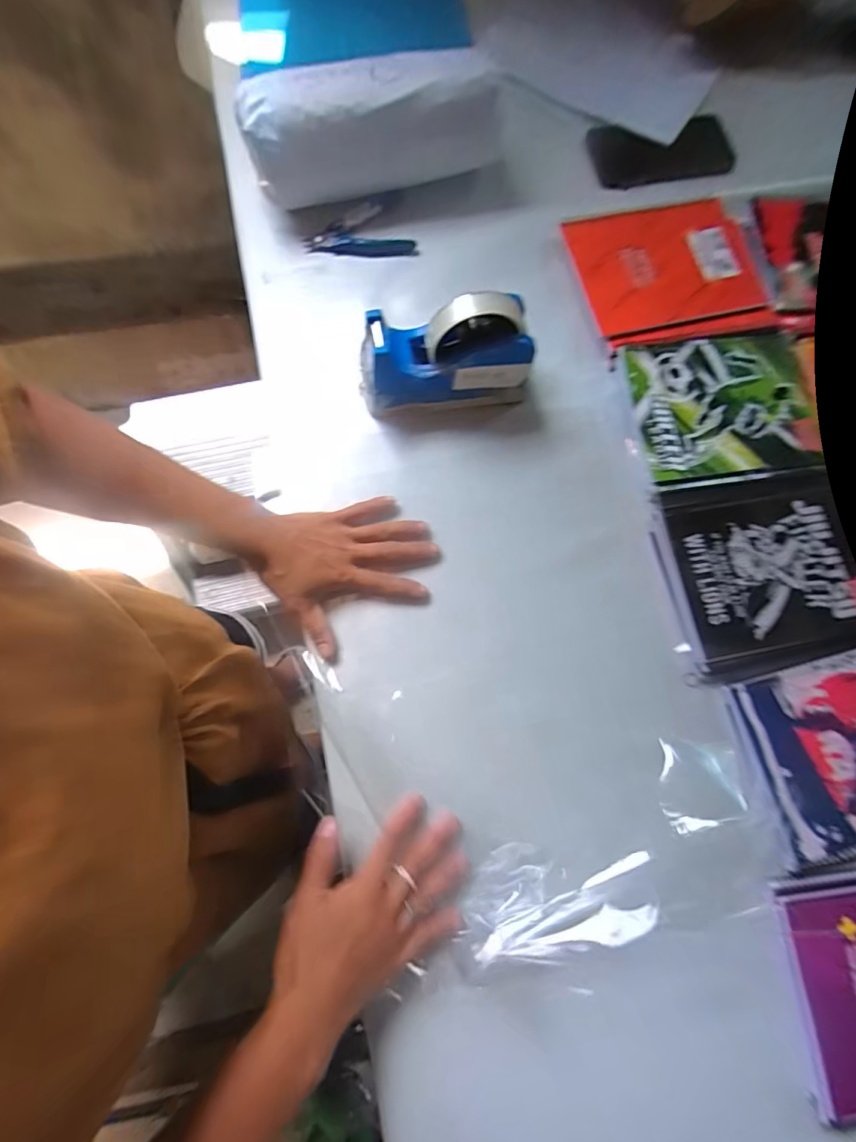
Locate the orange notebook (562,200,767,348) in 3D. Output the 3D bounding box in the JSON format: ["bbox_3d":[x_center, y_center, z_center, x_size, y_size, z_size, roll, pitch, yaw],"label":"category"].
[{"bbox_3d":[0.257,-0.331,0.514,0.178,0.008,0.155,-15,79,-3],"label":"orange notebook"}]

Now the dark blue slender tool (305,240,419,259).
[{"bbox_3d":[-0.072,-0.356,0.520,0.118,0.012,0.014,1,79,0],"label":"dark blue slender tool"}]

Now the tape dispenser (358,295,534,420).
[{"bbox_3d":[0.016,-0.198,0.433,0.155,0.108,0.051,-7,79,-2],"label":"tape dispenser"}]

